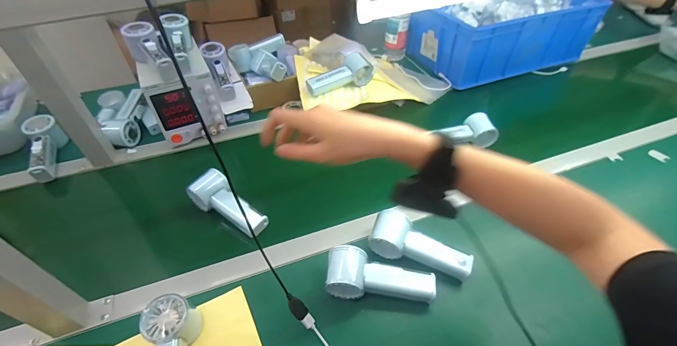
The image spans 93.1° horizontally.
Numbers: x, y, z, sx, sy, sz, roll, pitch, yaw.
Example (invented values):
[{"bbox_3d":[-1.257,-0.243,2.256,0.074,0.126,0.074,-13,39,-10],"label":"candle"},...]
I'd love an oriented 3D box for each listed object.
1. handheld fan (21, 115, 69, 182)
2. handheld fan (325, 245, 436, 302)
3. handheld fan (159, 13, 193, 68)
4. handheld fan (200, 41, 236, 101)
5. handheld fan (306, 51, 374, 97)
[{"bbox_3d":[-0.594,-0.057,0.652,0.054,0.053,0.165,-23,49,-22],"label":"handheld fan"},{"bbox_3d":[0.058,0.152,0.459,0.154,0.051,0.061,13,44,-6],"label":"handheld fan"},{"bbox_3d":[-0.318,-0.254,0.639,0.052,0.052,0.156,-14,60,-14],"label":"handheld fan"},{"bbox_3d":[-0.268,-0.231,0.726,0.052,0.043,0.157,-17,72,-17],"label":"handheld fan"},{"bbox_3d":[-0.002,-0.227,0.735,0.152,0.046,0.072,-19,48,-19],"label":"handheld fan"}]

